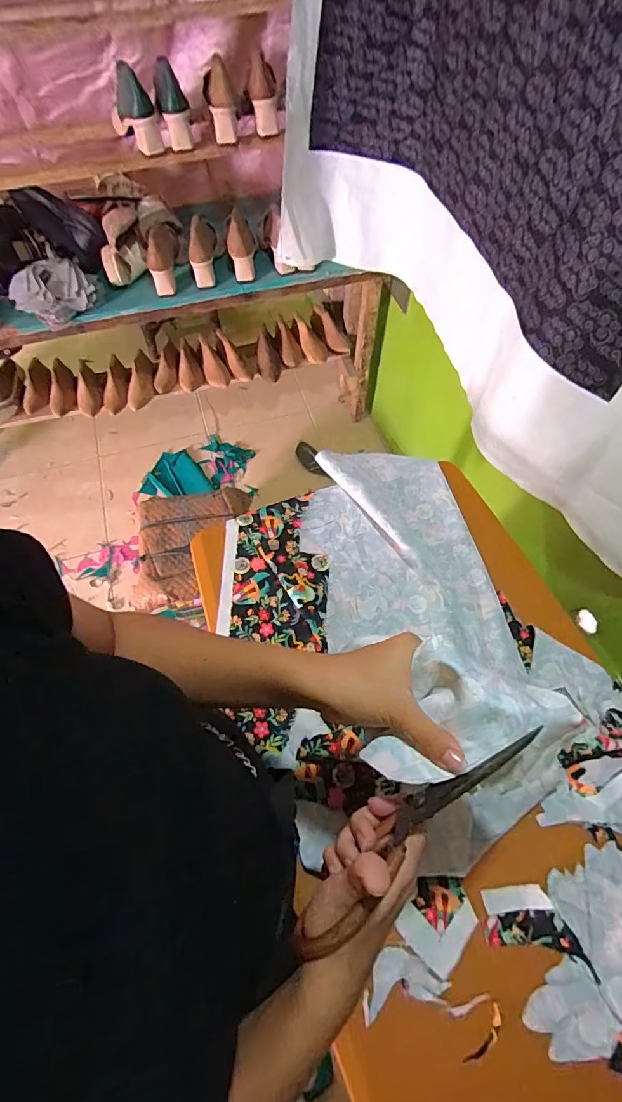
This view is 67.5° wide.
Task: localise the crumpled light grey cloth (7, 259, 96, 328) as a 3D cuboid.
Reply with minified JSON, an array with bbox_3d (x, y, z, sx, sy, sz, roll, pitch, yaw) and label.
[{"bbox_3d":[-0.627,-0.629,1.119,0.173,0.078,0.160,-36,67,-17],"label":"crumpled light grey cloth"}]

